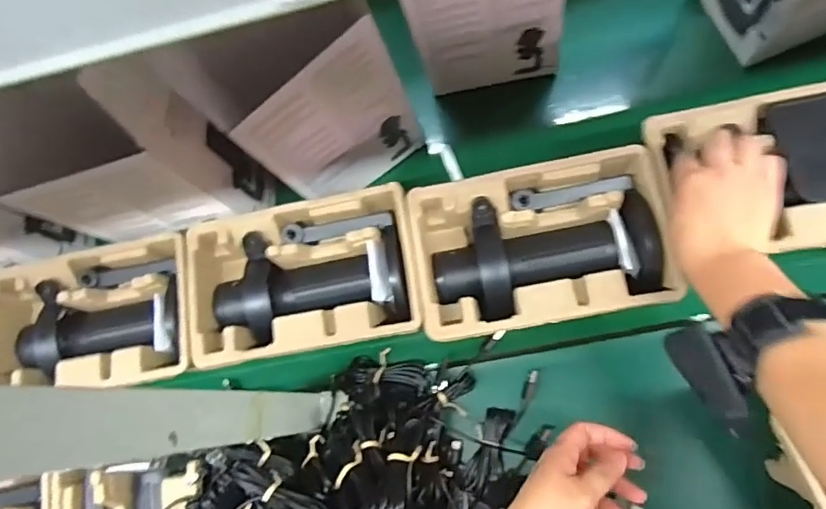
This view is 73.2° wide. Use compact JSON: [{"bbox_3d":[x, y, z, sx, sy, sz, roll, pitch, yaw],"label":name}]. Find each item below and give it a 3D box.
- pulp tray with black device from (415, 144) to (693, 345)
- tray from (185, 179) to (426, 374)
[{"bbox_3d":[0.115,-0.005,0.526,0.226,0.072,0.148,-9,74,-1],"label":"pulp tray with black device"},{"bbox_3d":[-0.110,0.024,0.552,0.222,0.072,0.148,-8,74,-1],"label":"tray"}]

